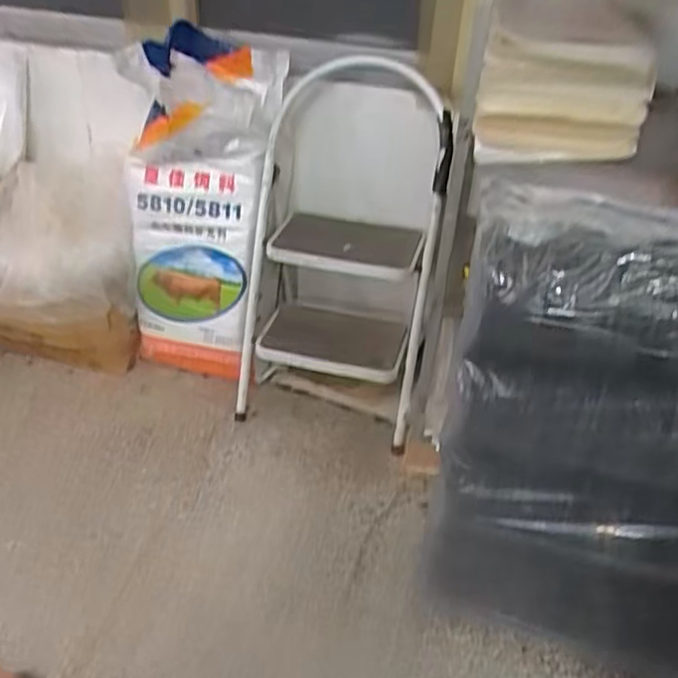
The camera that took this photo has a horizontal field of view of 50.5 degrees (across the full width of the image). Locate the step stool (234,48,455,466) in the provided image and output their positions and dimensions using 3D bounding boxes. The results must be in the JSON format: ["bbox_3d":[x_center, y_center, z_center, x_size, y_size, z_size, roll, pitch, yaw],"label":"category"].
[{"bbox_3d":[0.001,-0.199,1.782,0.468,0.840,0.456,8,35,7],"label":"step stool"}]

